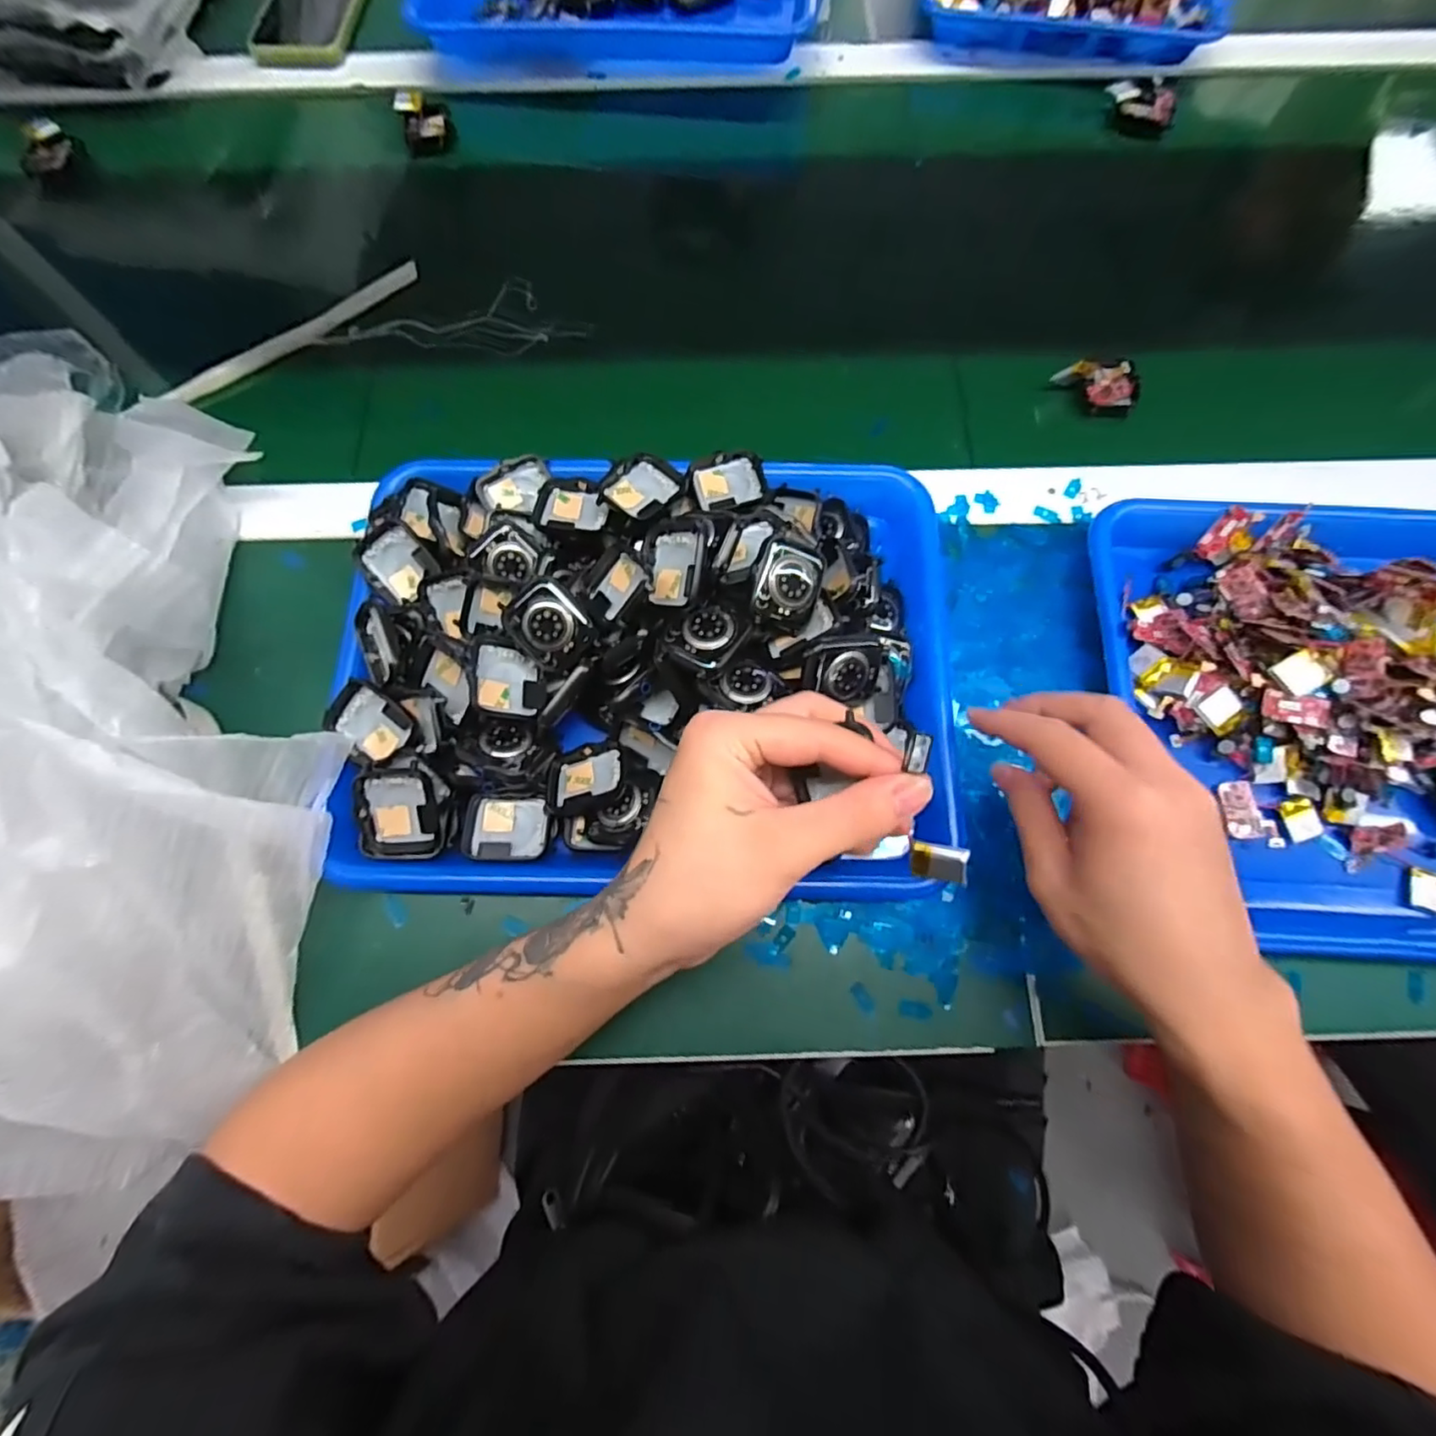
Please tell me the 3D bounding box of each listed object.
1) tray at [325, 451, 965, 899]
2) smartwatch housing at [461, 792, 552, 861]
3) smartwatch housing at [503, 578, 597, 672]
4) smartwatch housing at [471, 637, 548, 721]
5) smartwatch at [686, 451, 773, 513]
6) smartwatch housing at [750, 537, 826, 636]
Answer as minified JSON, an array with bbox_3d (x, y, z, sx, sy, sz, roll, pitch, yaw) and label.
[{"bbox_3d":[-0.037,-0.033,0.331,0.327,0.065,0.249,2,74,2],"label":"tray"},{"bbox_3d":[-0.109,0.057,0.319,0.043,0.011,0.033,1,74,1],"label":"smartwatch housing"},{"bbox_3d":[-0.085,-0.047,0.309,0.035,0.007,0.042,-40,97,-1],"label":"smartwatch housing"},{"bbox_3d":[-0.108,-0.019,0.315,0.037,0.009,0.040,10,66,-30],"label":"smartwatch housing"},{"bbox_3d":[0.006,-0.138,0.356,0.045,0.008,0.035,-8,74,-1],"label":"smartwatch"},{"bbox_3d":[0.036,-0.067,0.308,0.035,0.008,0.044,23,89,-19],"label":"smartwatch housing"}]

